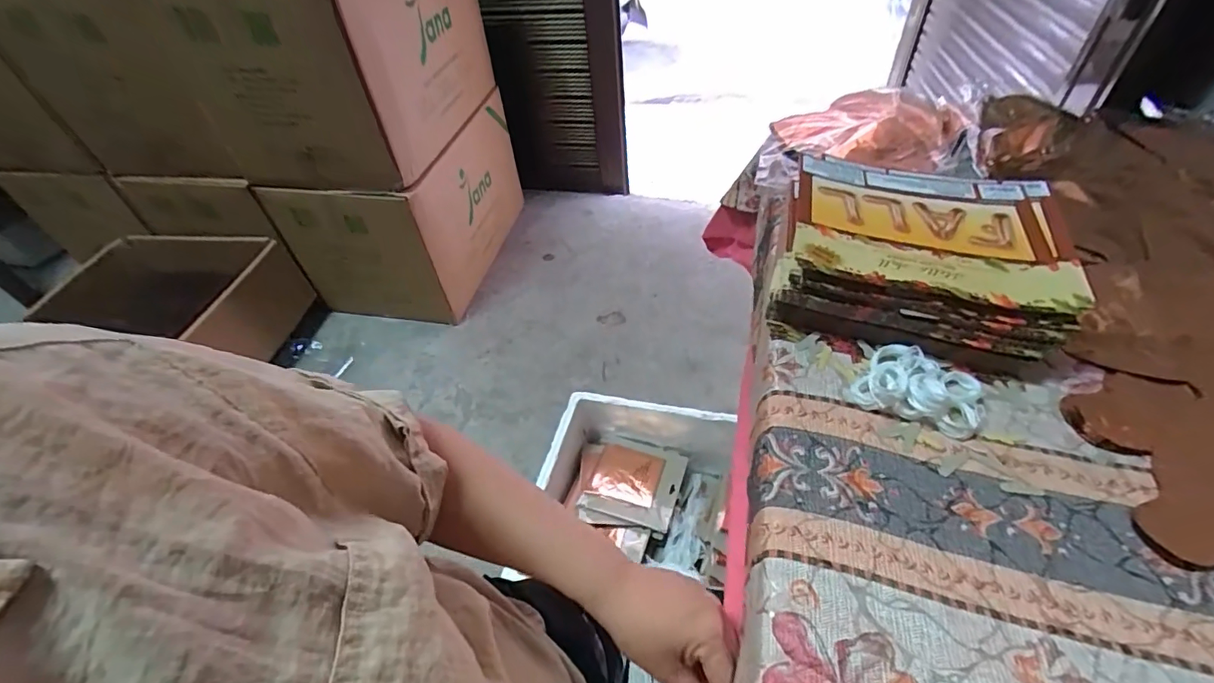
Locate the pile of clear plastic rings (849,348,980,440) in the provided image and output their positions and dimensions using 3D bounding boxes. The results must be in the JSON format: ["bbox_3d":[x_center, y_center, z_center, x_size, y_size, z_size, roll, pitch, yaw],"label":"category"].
[{"bbox_3d":[0.234,0.035,0.388,0.088,0.033,0.056,13,50,18],"label":"pile of clear plastic rings"}]

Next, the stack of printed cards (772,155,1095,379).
[{"bbox_3d":[0.264,-0.070,0.457,0.221,0.088,0.182,12,49,11],"label":"stack of printed cards"}]

